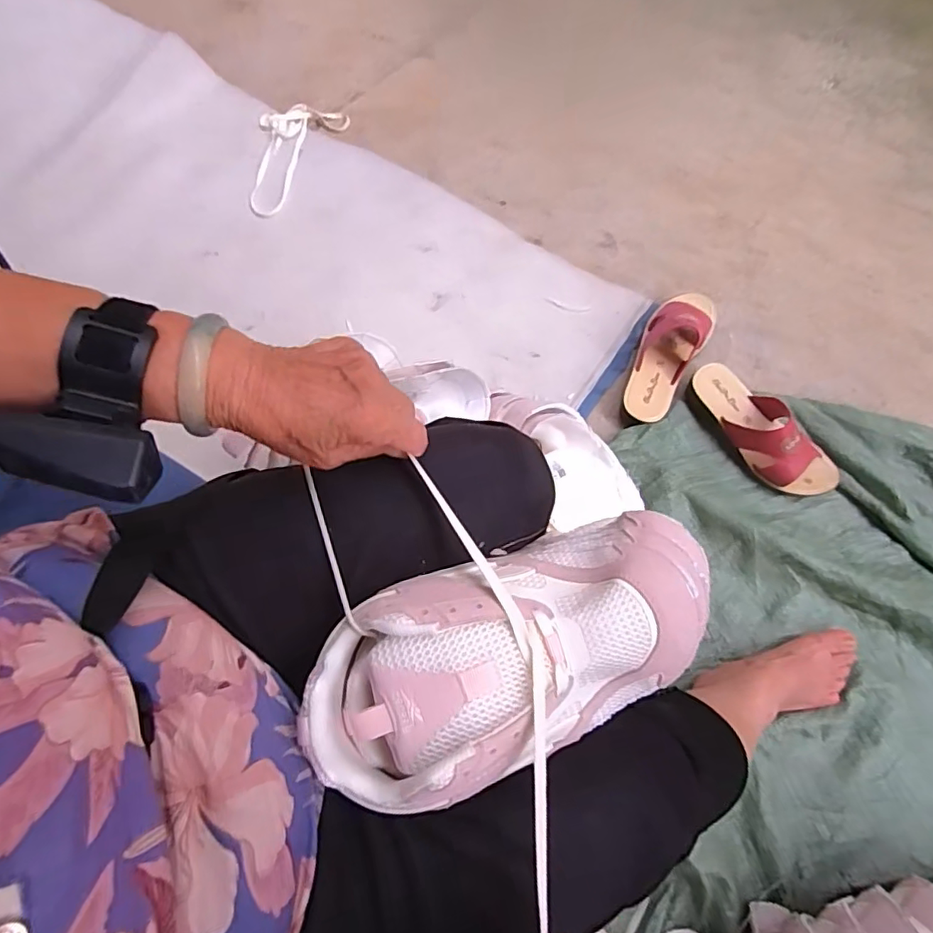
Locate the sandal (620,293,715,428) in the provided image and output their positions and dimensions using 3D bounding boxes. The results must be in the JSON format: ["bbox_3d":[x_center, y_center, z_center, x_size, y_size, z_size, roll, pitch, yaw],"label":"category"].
[{"bbox_3d":[0.283,-0.163,0.780,0.084,0.063,0.227,32,77,11],"label":"sandal"}]

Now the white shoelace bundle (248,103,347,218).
[{"bbox_3d":[-0.313,-0.532,0.929,0.128,0.016,0.239,27,76,9],"label":"white shoelace bundle"}]

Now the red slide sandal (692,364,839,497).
[{"bbox_3d":[0.402,-0.055,0.737,0.091,0.065,0.223,-32,75,-7],"label":"red slide sandal"}]

